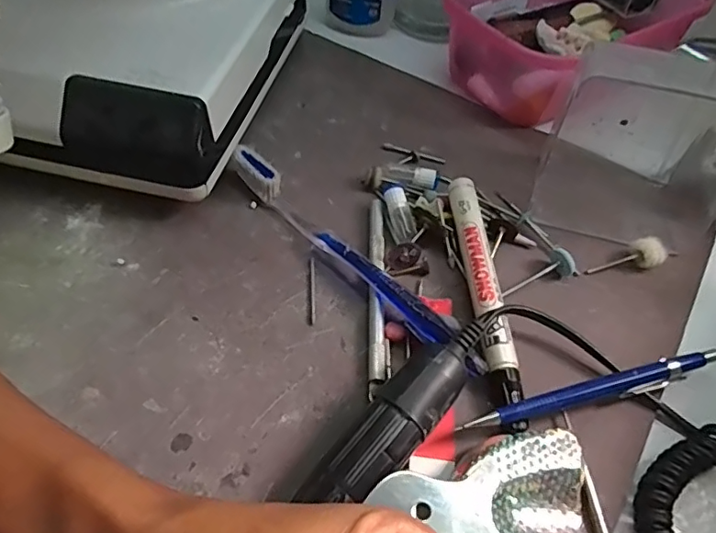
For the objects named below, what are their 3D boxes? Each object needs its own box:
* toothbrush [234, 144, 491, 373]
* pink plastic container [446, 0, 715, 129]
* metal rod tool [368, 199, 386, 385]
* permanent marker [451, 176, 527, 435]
[{"bbox_3d":[-0.008,-0.008,0.293,0.011,0.022,0.187,-36,63,-27],"label":"toothbrush"},{"bbox_3d":[0.155,-0.180,0.410,0.176,0.064,0.120,-28,59,-23],"label":"pink plastic container"},{"bbox_3d":[0.010,0.009,0.291,0.008,0.007,0.116,3,52,-2],"label":"metal rod tool"},{"bbox_3d":[0.065,0.013,0.283,0.015,0.019,0.144,-2,53,-5],"label":"permanent marker"}]

